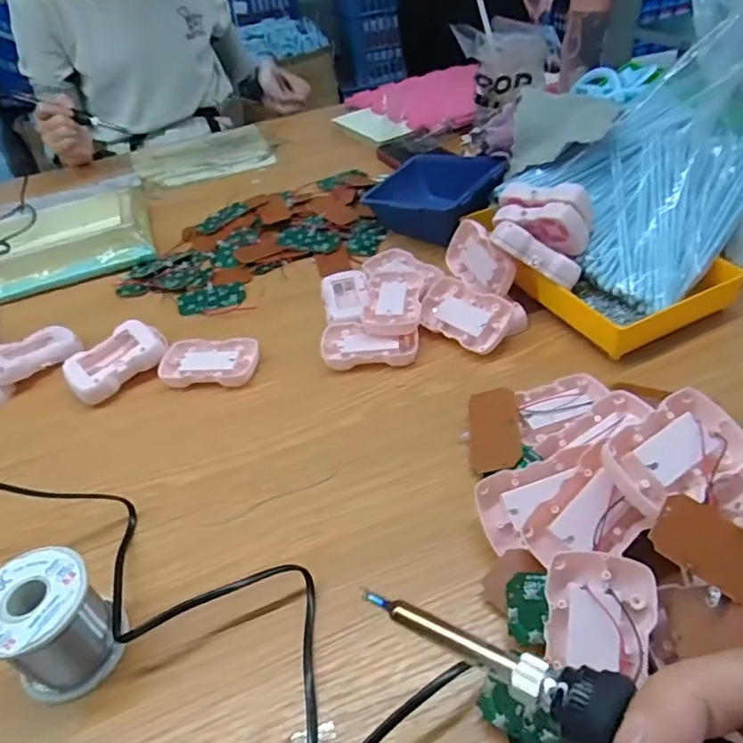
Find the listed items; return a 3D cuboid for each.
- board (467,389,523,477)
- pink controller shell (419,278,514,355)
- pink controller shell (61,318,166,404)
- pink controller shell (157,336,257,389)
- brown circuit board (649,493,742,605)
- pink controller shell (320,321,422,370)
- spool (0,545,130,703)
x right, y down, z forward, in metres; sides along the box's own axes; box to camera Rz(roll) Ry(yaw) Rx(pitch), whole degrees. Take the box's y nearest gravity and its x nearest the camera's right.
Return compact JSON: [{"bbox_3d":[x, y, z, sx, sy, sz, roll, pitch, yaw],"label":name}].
[{"bbox_3d":[0.091,0.043,0.419,0.038,0.005,0.065,-14,51,20],"label":"board"},{"bbox_3d":[0.086,-0.052,0.523,0.087,0.018,0.054,29,86,34],"label":"pink controller shell"},{"bbox_3d":[-0.234,-0.010,0.524,0.049,0.031,0.091,31,55,34],"label":"pink controller shell"},{"bbox_3d":[-0.149,-0.008,0.523,0.086,0.012,0.055,2,44,10],"label":"pink controller shell"},{"bbox_3d":[0.185,0.096,0.293,0.074,0.004,0.038,34,65,15],"label":"brown circuit board"},{"bbox_3d":[-0.001,-0.027,0.519,0.087,0.015,0.049,-4,43,3],"label":"pink controller shell"},{"bbox_3d":[-0.183,0.145,0.325,0.061,0.062,0.060,-4,43,4],"label":"spool"}]

